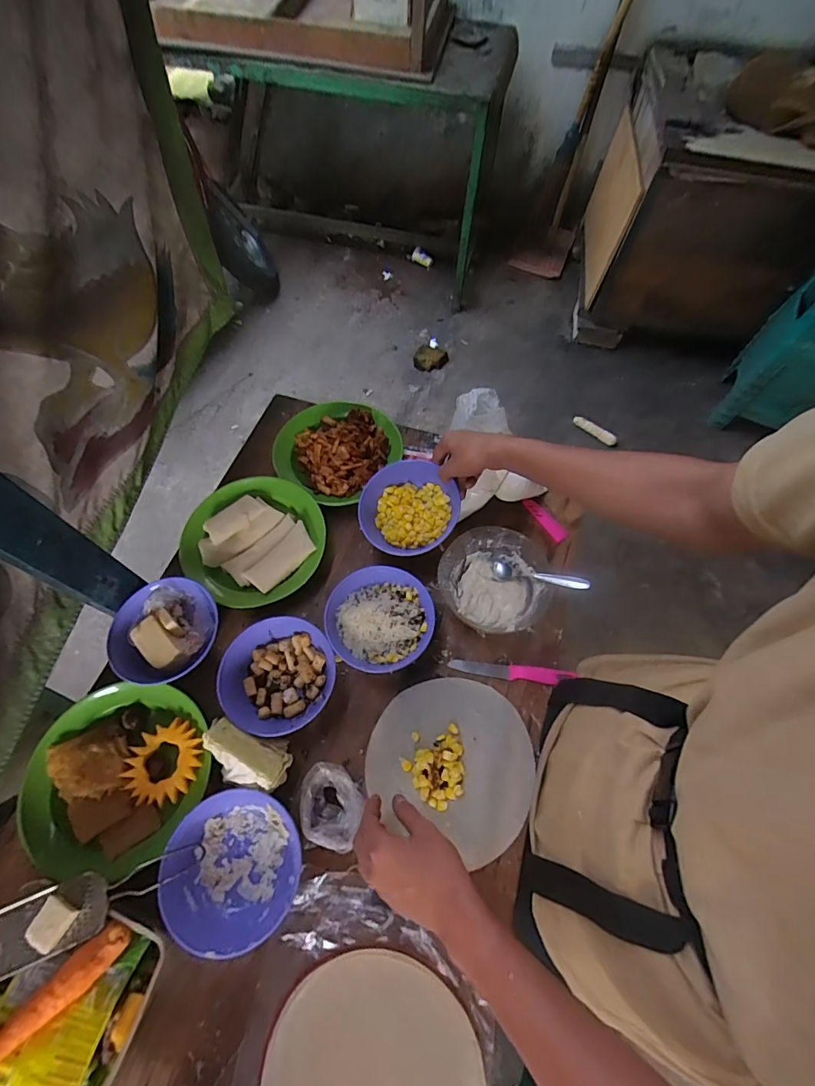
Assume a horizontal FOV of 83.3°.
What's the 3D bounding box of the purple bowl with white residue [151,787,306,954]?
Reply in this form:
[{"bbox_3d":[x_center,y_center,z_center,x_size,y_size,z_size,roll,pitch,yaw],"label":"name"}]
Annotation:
[{"bbox_3d":[-0.187,0.350,0.496,0.133,0.059,0.138,1,64,-3],"label":"purple bowl with white residue"}]

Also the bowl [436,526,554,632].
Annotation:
[{"bbox_3d":[0.121,0.054,0.653,0.148,0.045,0.149,1,64,-3],"label":"bowl"}]

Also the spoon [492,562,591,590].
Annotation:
[{"bbox_3d":[0.186,0.046,0.648,0.134,0.028,0.027,8,60,33],"label":"spoon"}]

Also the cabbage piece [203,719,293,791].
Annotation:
[{"bbox_3d":[-0.191,0.253,0.545,0.102,0.049,0.057,17,64,5],"label":"cabbage piece"}]

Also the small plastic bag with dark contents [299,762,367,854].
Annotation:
[{"bbox_3d":[-0.086,0.300,0.527,0.073,0.043,0.078,15,64,4],"label":"small plastic bag with dark contents"}]

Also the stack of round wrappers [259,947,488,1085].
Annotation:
[{"bbox_3d":[-0.032,0.517,0.430,0.201,0.028,0.194,15,64,4],"label":"stack of round wrappers"}]

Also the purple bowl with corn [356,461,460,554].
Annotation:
[{"bbox_3d":[0.004,-0.050,0.708,0.150,0.058,0.151,12,70,16],"label":"purple bowl with corn"}]

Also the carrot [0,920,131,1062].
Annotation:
[{"bbox_3d":[-0.322,0.411,0.405,0.029,0.030,0.138,41,69,15],"label":"carrot"}]

